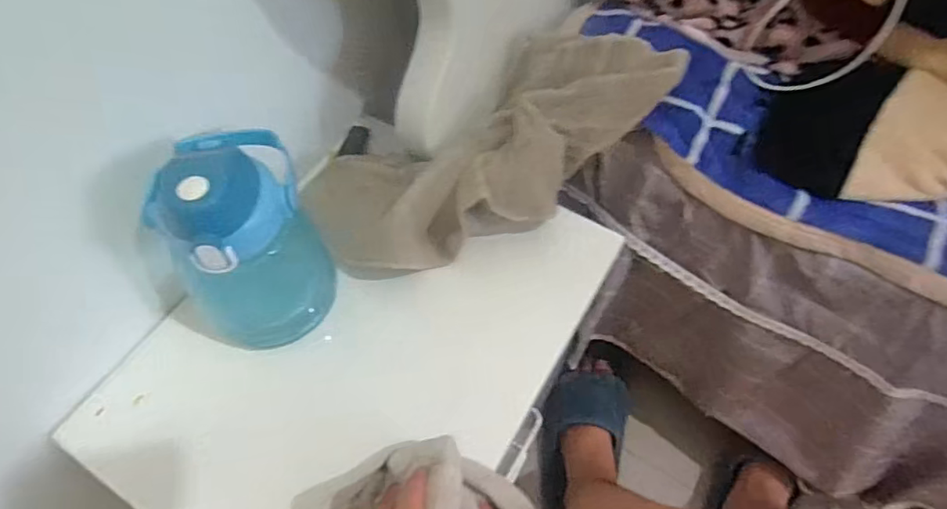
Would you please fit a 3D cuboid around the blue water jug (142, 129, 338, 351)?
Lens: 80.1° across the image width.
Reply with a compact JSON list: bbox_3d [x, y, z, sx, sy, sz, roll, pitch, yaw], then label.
[{"bbox_3d":[-0.192,-0.013,0.472,0.116,0.202,0.111,0,58,0],"label":"blue water jug"}]

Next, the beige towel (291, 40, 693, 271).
[{"bbox_3d":[0.027,-0.106,0.586,0.385,0.116,0.153,-27,62,-16],"label":"beige towel"}]

